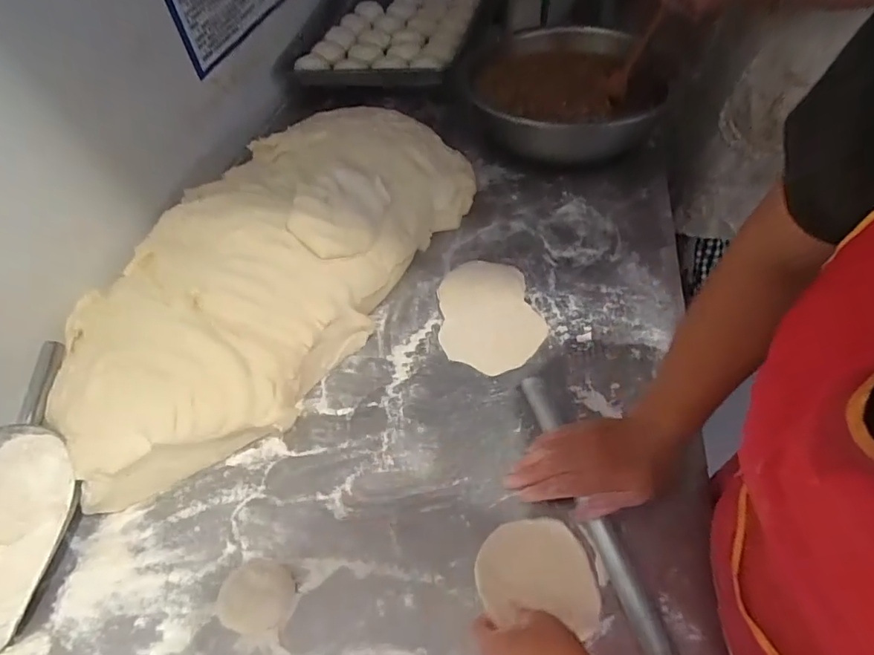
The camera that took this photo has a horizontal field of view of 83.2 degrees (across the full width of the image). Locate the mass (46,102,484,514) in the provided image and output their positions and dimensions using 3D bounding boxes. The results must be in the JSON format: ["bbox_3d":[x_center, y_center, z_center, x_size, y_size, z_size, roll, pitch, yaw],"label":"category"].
[{"bbox_3d":[-0.231,-0.104,0.688,0.346,0.126,0.683,23,56,21],"label":"mass"}]

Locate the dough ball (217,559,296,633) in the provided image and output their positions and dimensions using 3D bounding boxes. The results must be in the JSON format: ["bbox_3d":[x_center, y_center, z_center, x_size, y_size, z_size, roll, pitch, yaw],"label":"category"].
[{"bbox_3d":[-0.166,0.247,0.456,0.055,0.031,0.062,11,52,13],"label":"dough ball"}]

